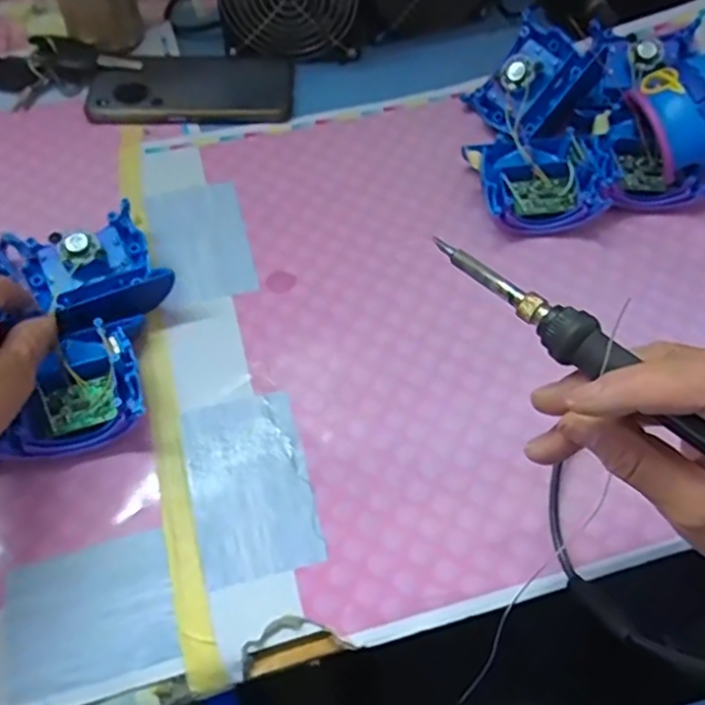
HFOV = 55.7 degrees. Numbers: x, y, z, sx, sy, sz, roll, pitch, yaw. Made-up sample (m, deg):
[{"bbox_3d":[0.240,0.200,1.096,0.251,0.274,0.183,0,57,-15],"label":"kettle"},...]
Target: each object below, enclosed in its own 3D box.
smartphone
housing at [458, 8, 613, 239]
[{"bbox_3d":[-0.137,-0.229,0.572,0.167,0.014,0.083,1,59,-1],"label":"smartphone"},{"bbox_3d":[0.136,-0.175,0.509,0.096,0.064,0.177,1,59,-1],"label":"housing"}]

